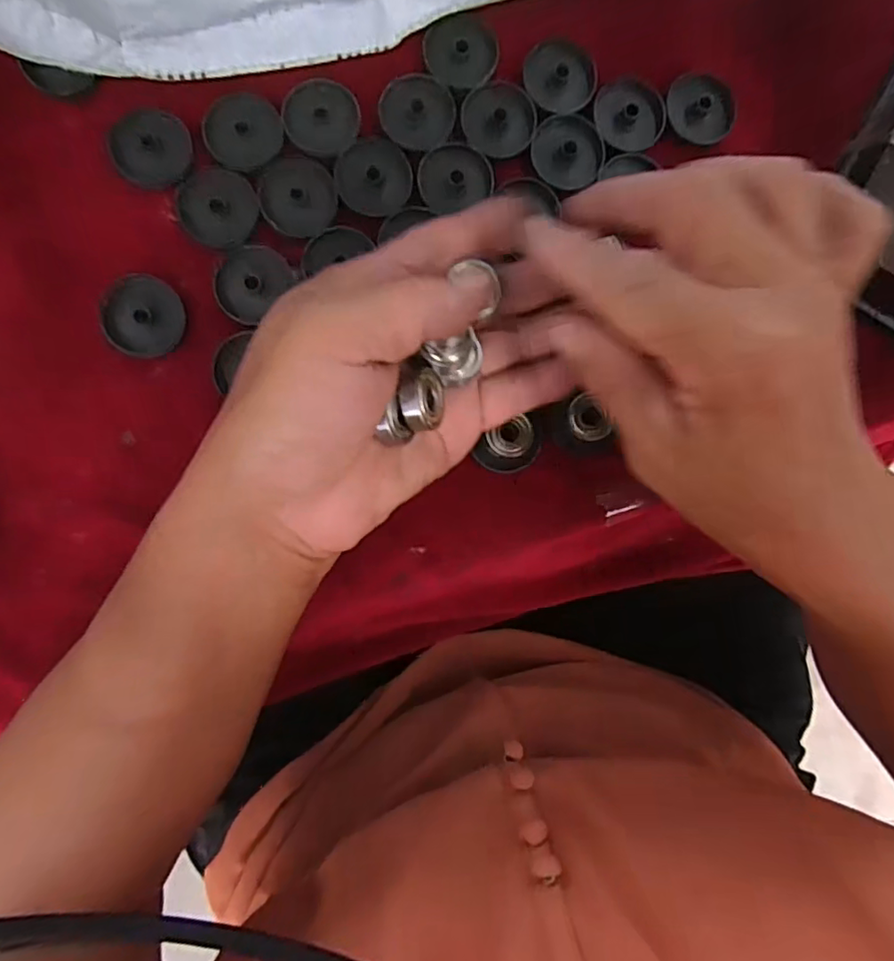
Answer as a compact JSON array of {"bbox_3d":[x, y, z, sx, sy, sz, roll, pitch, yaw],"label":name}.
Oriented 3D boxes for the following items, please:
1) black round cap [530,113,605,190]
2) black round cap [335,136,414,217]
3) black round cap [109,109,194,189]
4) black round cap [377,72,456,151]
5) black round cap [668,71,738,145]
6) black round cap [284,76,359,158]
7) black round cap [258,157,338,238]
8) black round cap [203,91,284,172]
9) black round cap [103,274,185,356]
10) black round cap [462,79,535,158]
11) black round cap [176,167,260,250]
[{"bbox_3d":[0.055,-0.148,0.254,0.033,0.008,0.030,0,90,-5],"label":"black round cap"},{"bbox_3d":[-0.032,-0.132,0.246,0.032,0.004,0.032,0,90,-5],"label":"black round cap"},{"bbox_3d":[-0.124,-0.140,0.237,0.033,0.004,0.030,0,90,-5],"label":"black round cap"},{"bbox_3d":[-0.013,-0.161,0.247,0.031,0.004,0.033,0,90,-5],"label":"black round cap"},{"bbox_3d":[0.116,-0.170,0.258,0.033,0.004,0.028,40,86,-4],"label":"black round cap"},{"bbox_3d":[-0.054,-0.157,0.244,0.031,0.004,0.031,0,90,-5],"label":"black round cap"},{"bbox_3d":[-0.063,-0.121,0.242,0.034,0.004,0.031,0,90,-5],"label":"black round cap"},{"bbox_3d":[-0.087,-0.149,0.241,0.033,0.004,0.031,0,90,-5],"label":"black round cap"},{"bbox_3d":[-0.127,-0.069,0.238,0.030,0.006,0.034,0,90,-5],"label":"black round cap"},{"bbox_3d":[0.023,-0.160,0.250,0.032,0.004,0.031,-11,91,-5],"label":"black round cap"},{"bbox_3d":[-0.097,-0.116,0.242,0.034,0.004,0.031,0,90,-5],"label":"black round cap"}]

